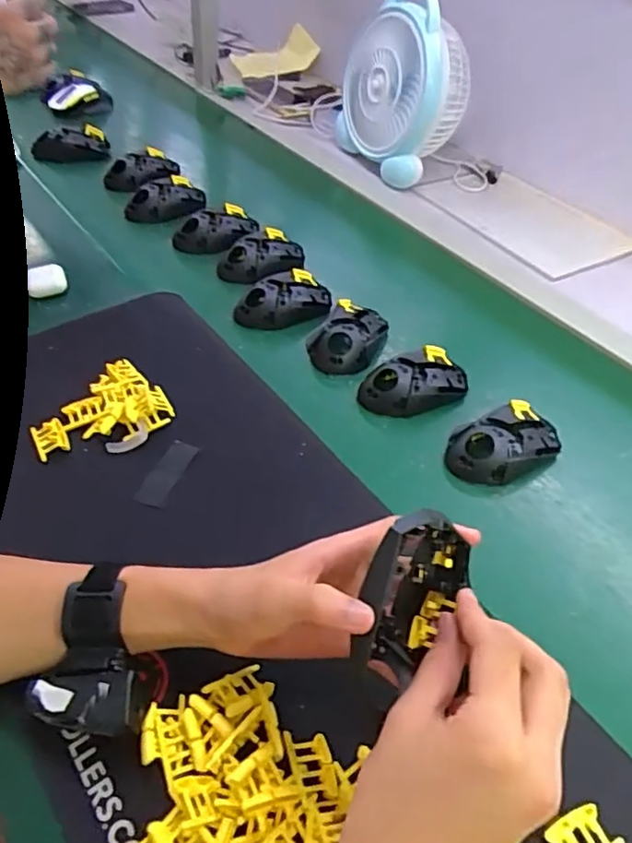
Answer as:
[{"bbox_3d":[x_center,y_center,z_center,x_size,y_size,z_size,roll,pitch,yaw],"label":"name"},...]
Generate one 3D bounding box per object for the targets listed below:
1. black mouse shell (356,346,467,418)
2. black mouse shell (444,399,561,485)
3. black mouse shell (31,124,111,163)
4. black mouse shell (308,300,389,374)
[{"bbox_3d":[0.101,-0.039,0.632,0.109,0.036,0.065,-13,49,-17],"label":"black mouse shell"},{"bbox_3d":[0.178,0.020,0.581,0.110,0.032,0.067,-20,51,-22],"label":"black mouse shell"},{"bbox_3d":[-0.378,-0.425,0.957,0.110,0.039,0.075,-8,46,-14],"label":"black mouse shell"},{"bbox_3d":[0.036,-0.093,0.678,0.075,0.034,0.101,13,46,8],"label":"black mouse shell"}]

